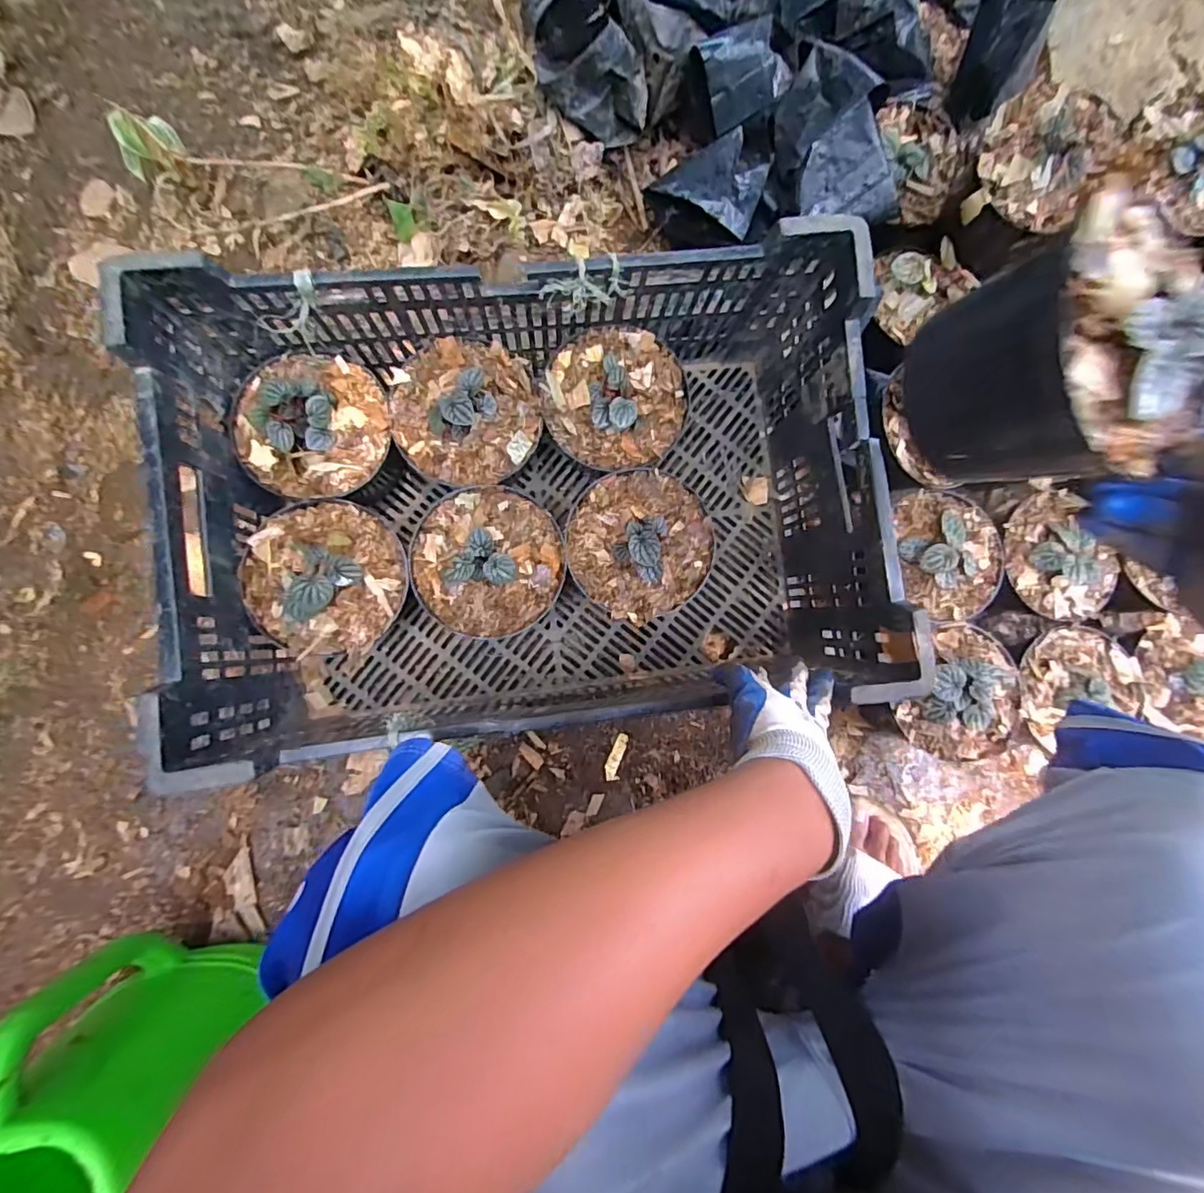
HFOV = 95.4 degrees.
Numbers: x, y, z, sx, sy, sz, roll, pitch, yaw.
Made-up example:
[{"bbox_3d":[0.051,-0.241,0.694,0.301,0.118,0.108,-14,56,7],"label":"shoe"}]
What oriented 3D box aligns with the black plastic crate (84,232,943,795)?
[{"bbox_3d":[-0.060,-0.079,0.530,0.574,0.244,0.375,-6,85,-9],"label":"black plastic crate"}]

